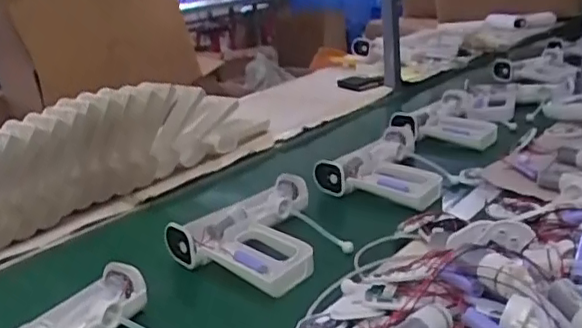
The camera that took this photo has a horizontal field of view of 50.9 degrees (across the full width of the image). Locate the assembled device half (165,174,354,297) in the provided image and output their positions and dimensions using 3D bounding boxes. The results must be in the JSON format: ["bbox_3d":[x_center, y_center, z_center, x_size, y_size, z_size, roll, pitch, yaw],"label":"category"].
[{"bbox_3d":[-0.021,0.078,0.783,0.188,0.037,0.218,11,24,39],"label":"assembled device half"}]

